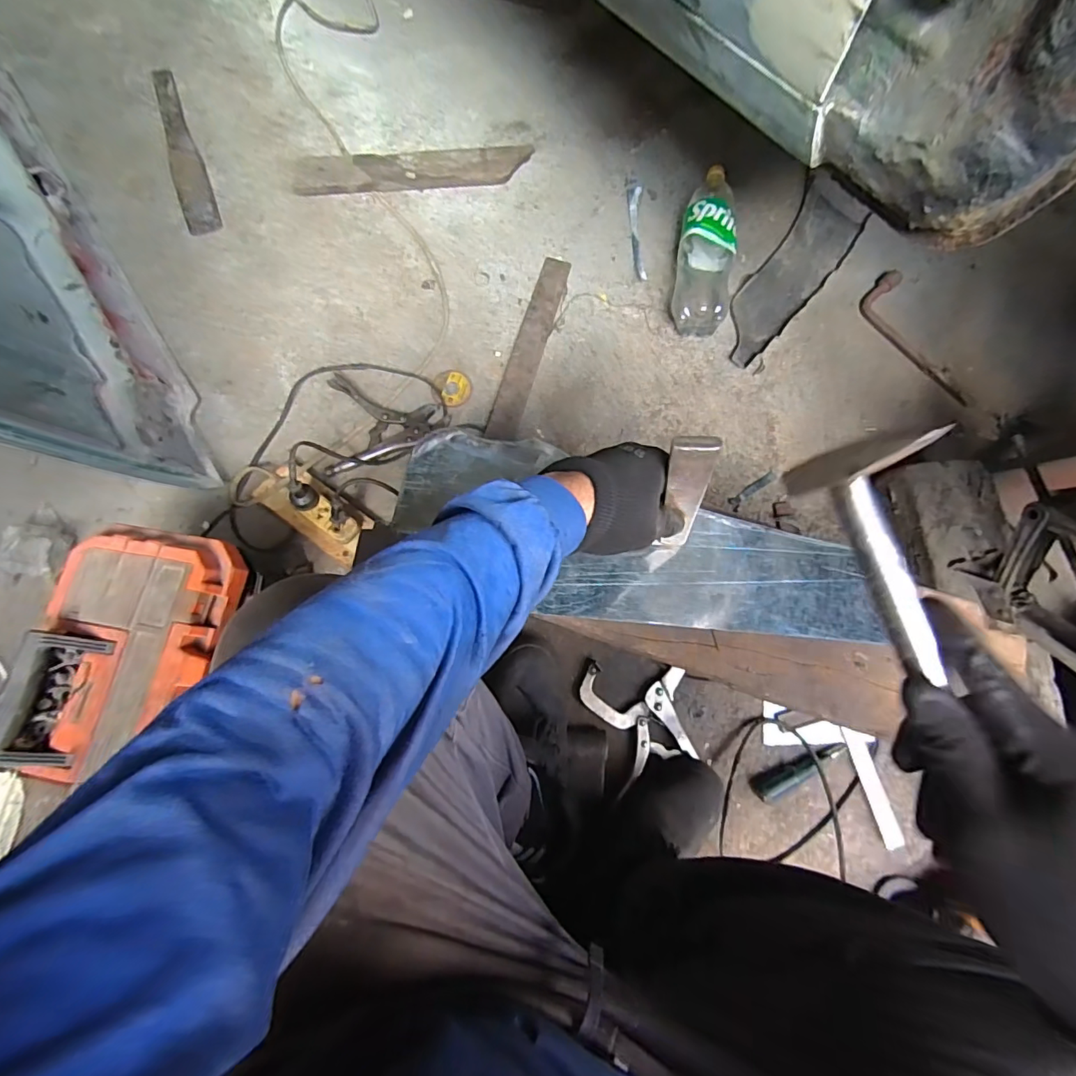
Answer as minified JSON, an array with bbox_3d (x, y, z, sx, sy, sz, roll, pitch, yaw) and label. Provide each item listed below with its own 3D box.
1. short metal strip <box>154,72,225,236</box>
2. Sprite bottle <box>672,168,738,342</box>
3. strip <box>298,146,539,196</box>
[{"bbox_3d":[-0.673,-0.739,0.942,0.058,0.006,0.392,-20,77,-7],"label":"short metal strip"},{"bbox_3d":[0.297,-0.518,0.886,0.101,0.085,0.332,6,75,0],"label":"Sprite bottle"},{"bbox_3d":[-0.232,-0.697,0.942,0.447,0.022,0.086,-7,76,-4],"label":"strip"}]

